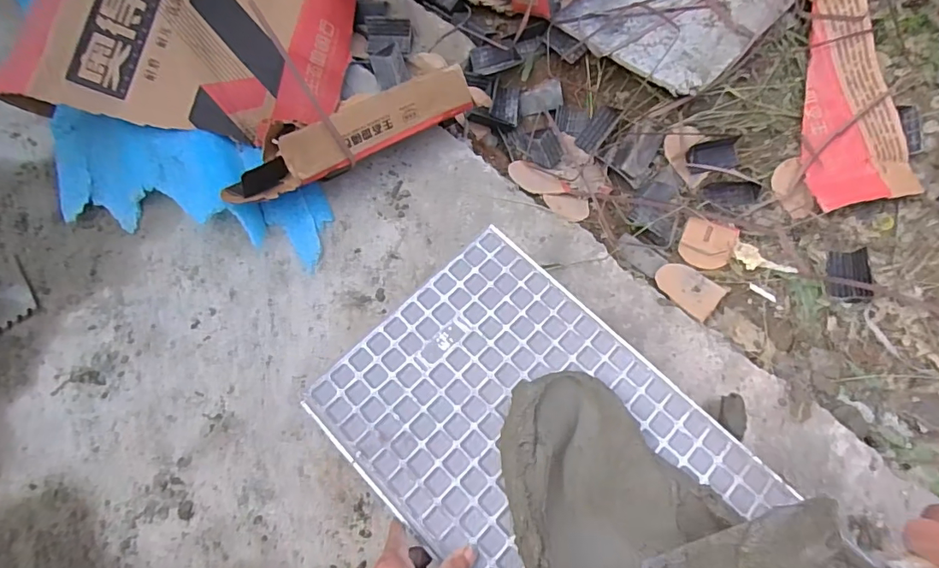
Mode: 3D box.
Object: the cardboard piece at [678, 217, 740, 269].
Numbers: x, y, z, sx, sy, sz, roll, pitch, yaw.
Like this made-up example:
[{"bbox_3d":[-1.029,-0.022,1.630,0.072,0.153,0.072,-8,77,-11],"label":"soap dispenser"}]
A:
[{"bbox_3d":[0.391,-0.063,0.818,0.080,0.020,0.086,20,74,11],"label":"cardboard piece"}]

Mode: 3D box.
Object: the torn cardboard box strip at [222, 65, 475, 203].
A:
[{"bbox_3d":[-0.175,-0.214,0.724,0.386,0.075,0.065,-27,71,-5],"label":"torn cardboard box strip"}]

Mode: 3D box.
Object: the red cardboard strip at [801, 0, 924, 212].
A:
[{"bbox_3d":[0.633,-0.386,0.852,0.155,0.057,0.536,-3,76,10],"label":"red cardboard strip"}]

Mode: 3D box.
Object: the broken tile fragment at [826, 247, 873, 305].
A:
[{"bbox_3d":[0.590,-0.014,0.775,0.056,0.023,0.090,0,64,32],"label":"broken tile fragment"}]

